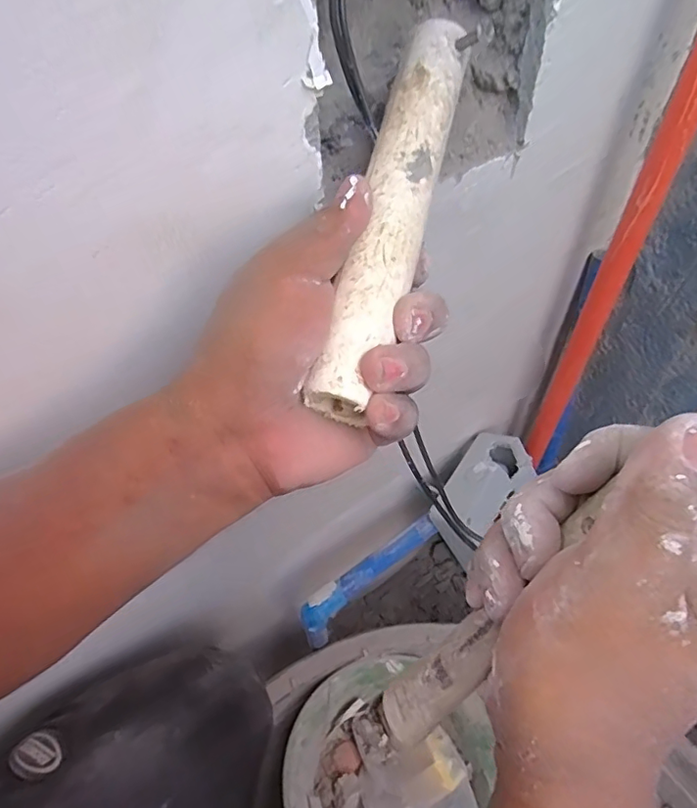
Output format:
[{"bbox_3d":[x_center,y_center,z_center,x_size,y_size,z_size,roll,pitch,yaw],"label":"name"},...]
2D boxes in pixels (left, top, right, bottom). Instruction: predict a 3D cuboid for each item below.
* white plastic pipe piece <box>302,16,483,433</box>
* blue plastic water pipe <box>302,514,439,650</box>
[{"bbox_3d":[0.021,-0.087,0.239,0.028,0.025,0.196,12,70,11],"label":"white plastic pipe piece"},{"bbox_3d":[0.020,0.161,0.514,0.155,0.025,0.028,-36,58,-23],"label":"blue plastic water pipe"}]

